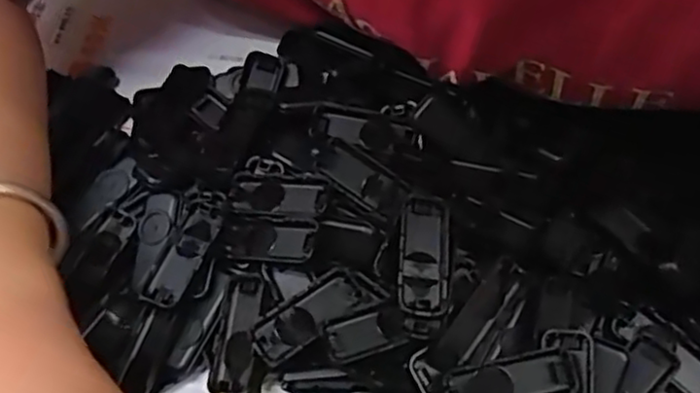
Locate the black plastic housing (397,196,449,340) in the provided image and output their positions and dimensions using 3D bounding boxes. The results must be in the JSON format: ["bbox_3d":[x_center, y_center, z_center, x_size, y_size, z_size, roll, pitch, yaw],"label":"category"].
[{"bbox_3d":[0.028,0.028,0.256,0.018,0.016,0.053,2,63,5],"label":"black plastic housing"}]

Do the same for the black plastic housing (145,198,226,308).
[{"bbox_3d":[-0.066,0.022,0.273,0.015,0.005,0.047,18,65,13],"label":"black plastic housing"}]

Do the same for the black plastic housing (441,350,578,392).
[{"bbox_3d":[0.057,0.068,0.244,0.046,0.004,0.016,-10,62,-1],"label":"black plastic housing"}]

